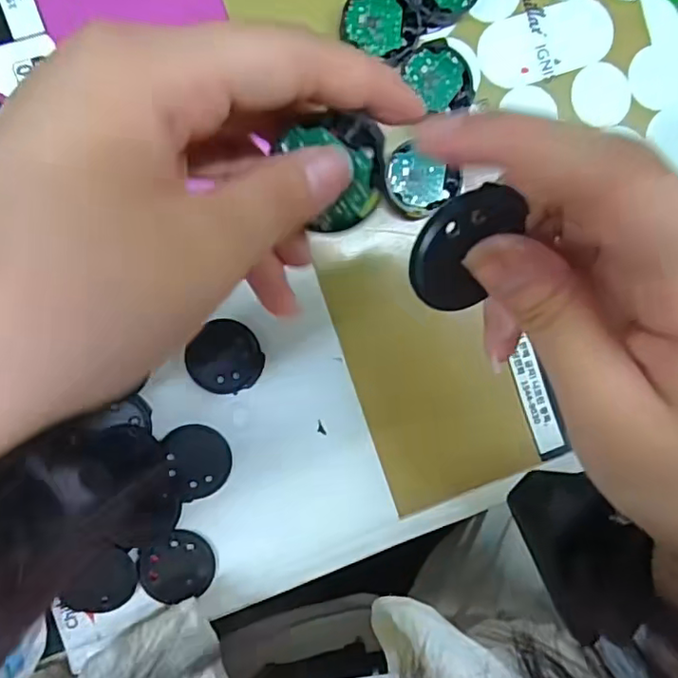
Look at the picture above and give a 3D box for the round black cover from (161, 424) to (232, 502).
[{"bbox_3d":[-0.057,0.049,0.238,0.026,0.004,0.029,-5,94,-8],"label":"round black cover"}]

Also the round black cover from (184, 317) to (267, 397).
[{"bbox_3d":[-0.045,0.009,0.238,0.027,0.004,0.029,0,93,-8],"label":"round black cover"}]

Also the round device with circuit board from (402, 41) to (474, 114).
[{"bbox_3d":[0.041,-0.105,0.242,0.024,0.012,0.028,-40,98,-4],"label":"round device with circuit board"}]

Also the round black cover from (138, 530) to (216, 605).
[{"bbox_3d":[-0.065,0.092,0.238,0.029,0.005,0.025,-31,97,-5],"label":"round black cover"}]

